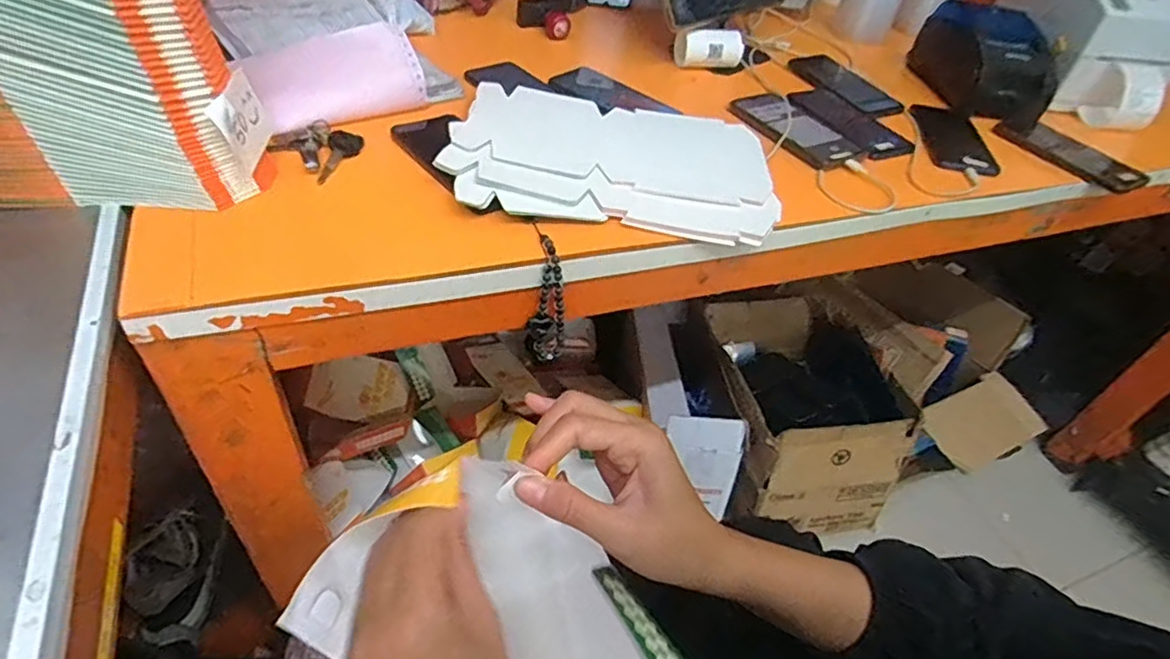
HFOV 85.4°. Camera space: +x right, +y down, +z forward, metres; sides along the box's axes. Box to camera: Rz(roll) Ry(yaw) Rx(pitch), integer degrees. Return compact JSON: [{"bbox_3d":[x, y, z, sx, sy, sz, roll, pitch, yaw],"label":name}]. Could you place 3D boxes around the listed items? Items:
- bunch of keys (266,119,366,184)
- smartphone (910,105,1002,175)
[{"bbox_3d":[-0.251,-0.179,0.611,0.077,0.016,0.078,27,48,19],"label":"bunch of keys"},{"bbox_3d":[0.474,-0.247,0.819,0.089,0.008,0.184,11,44,2],"label":"smartphone"}]

